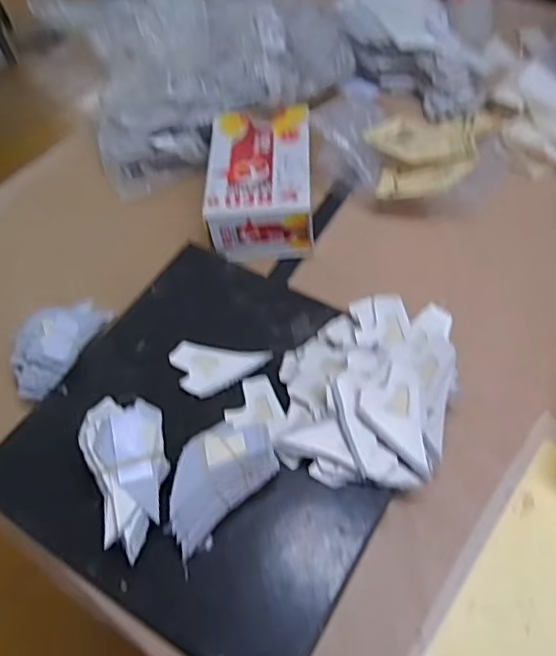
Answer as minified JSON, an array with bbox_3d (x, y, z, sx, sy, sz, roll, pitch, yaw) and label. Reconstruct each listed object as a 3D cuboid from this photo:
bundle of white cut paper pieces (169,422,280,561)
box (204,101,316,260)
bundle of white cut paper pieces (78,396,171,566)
[{"bbox_3d":[-0.049,0.109,0.447,0.093,0.046,0.052,-39,60,-21],"label":"bundle of white cut paper pieces"},{"bbox_3d":[-0.017,-0.157,0.638,0.110,0.054,0.160,-2,55,2],"label":"box"},{"bbox_3d":[-0.109,0.106,0.453,0.059,0.053,0.123,-17,55,-8],"label":"bundle of white cut paper pieces"}]

